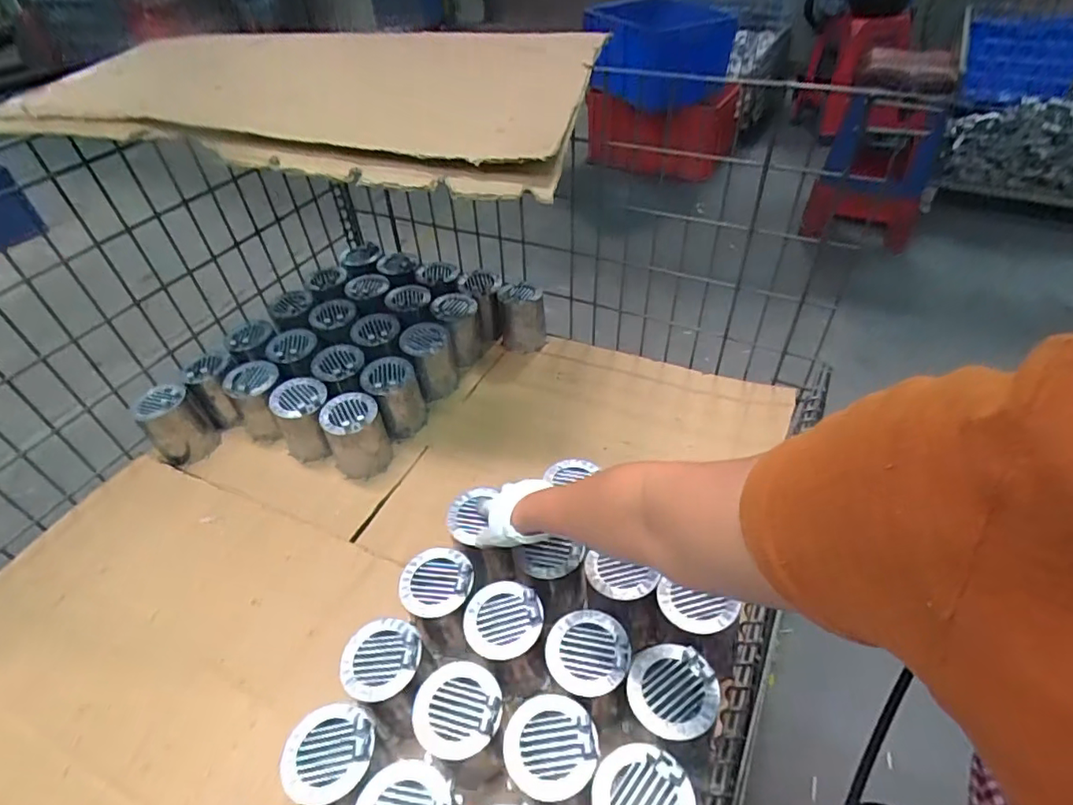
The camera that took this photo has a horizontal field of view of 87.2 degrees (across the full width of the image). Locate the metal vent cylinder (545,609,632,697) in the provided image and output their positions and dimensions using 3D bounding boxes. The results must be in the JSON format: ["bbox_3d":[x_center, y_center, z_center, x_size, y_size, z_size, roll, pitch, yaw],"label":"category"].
[{"bbox_3d":[0.053,0.257,0.589,0.086,0.020,0.083,-1,44,1],"label":"metal vent cylinder"}]

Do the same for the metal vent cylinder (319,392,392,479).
[{"bbox_3d":[-0.293,0.051,0.915,0.093,0.107,0.079,-21,47,-18],"label":"metal vent cylinder"}]

